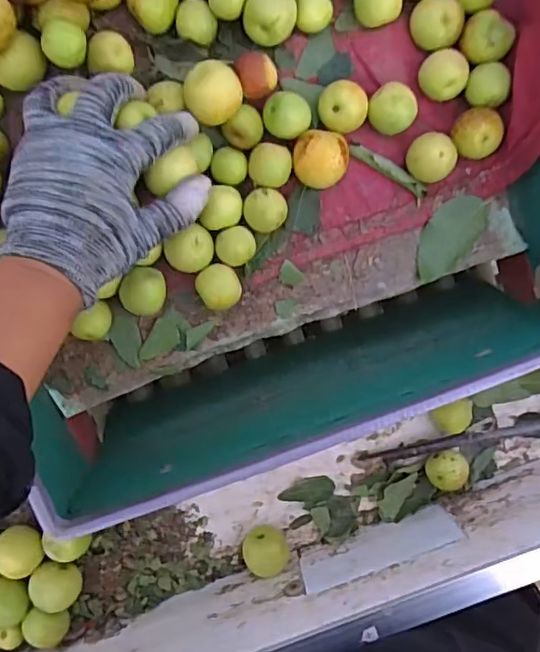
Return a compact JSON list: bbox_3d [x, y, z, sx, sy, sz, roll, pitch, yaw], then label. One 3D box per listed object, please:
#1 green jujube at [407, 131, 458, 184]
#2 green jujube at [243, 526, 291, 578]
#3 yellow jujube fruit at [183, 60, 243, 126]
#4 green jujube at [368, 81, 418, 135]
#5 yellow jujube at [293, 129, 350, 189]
[{"bbox_3d":[0.114,-0.119,0.418,0.031,0.030,0.032,0,93,-3],"label":"green jujube"},{"bbox_3d":[-0.003,0.173,0.457,0.034,0.032,0.035,0,93,-3],"label":"green jujube"},{"bbox_3d":[-0.036,-0.150,0.380,0.034,0.031,0.035,0,93,-3],"label":"yellow jujube fruit"},{"bbox_3d":[0.084,-0.150,0.407,0.030,0.025,0.032,0,93,-3],"label":"green jujube"},{"bbox_3d":[0.035,-0.114,0.407,0.036,0.032,0.036,-3,93,-3],"label":"yellow jujube"}]

